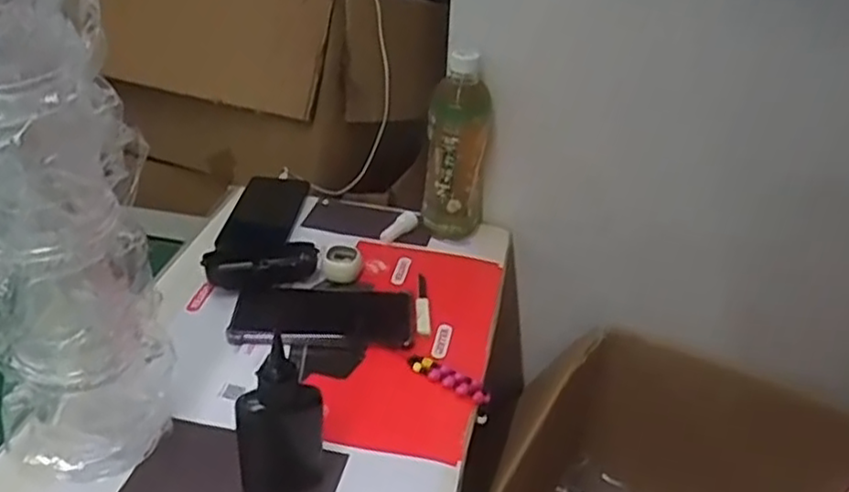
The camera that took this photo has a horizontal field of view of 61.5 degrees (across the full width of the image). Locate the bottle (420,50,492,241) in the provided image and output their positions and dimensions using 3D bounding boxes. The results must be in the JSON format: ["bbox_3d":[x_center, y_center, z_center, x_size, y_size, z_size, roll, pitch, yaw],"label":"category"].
[{"bbox_3d":[0.037,-0.106,0.765,0.065,0.198,0.061,7,33,4],"label":"bottle"}]

